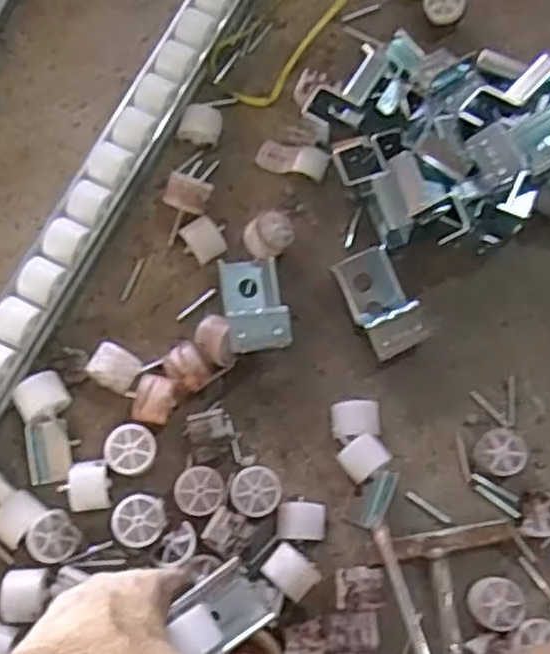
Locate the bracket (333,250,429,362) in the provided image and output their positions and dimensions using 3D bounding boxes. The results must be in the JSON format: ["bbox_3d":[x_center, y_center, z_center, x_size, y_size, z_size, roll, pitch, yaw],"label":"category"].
[{"bbox_3d":[0.081,-0.019,0.575,0.045,0.035,0.085,-24,76,-9],"label":"bracket"}]

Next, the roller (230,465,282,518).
[{"bbox_3d":[-0.014,0.120,0.538,0.034,0.024,0.035,11,73,1],"label":"roller"}]

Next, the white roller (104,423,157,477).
[{"bbox_3d":[-0.105,0.091,0.541,0.036,0.021,0.036,1,74,-2],"label":"white roller"}]

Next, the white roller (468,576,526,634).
[{"bbox_3d":[0.154,0.195,0.520,0.036,0.023,0.034,1,74,-2],"label":"white roller"}]

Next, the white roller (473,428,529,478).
[{"bbox_3d":[0.166,0.094,0.549,0.033,0.027,0.033,1,74,-2],"label":"white roller"}]

